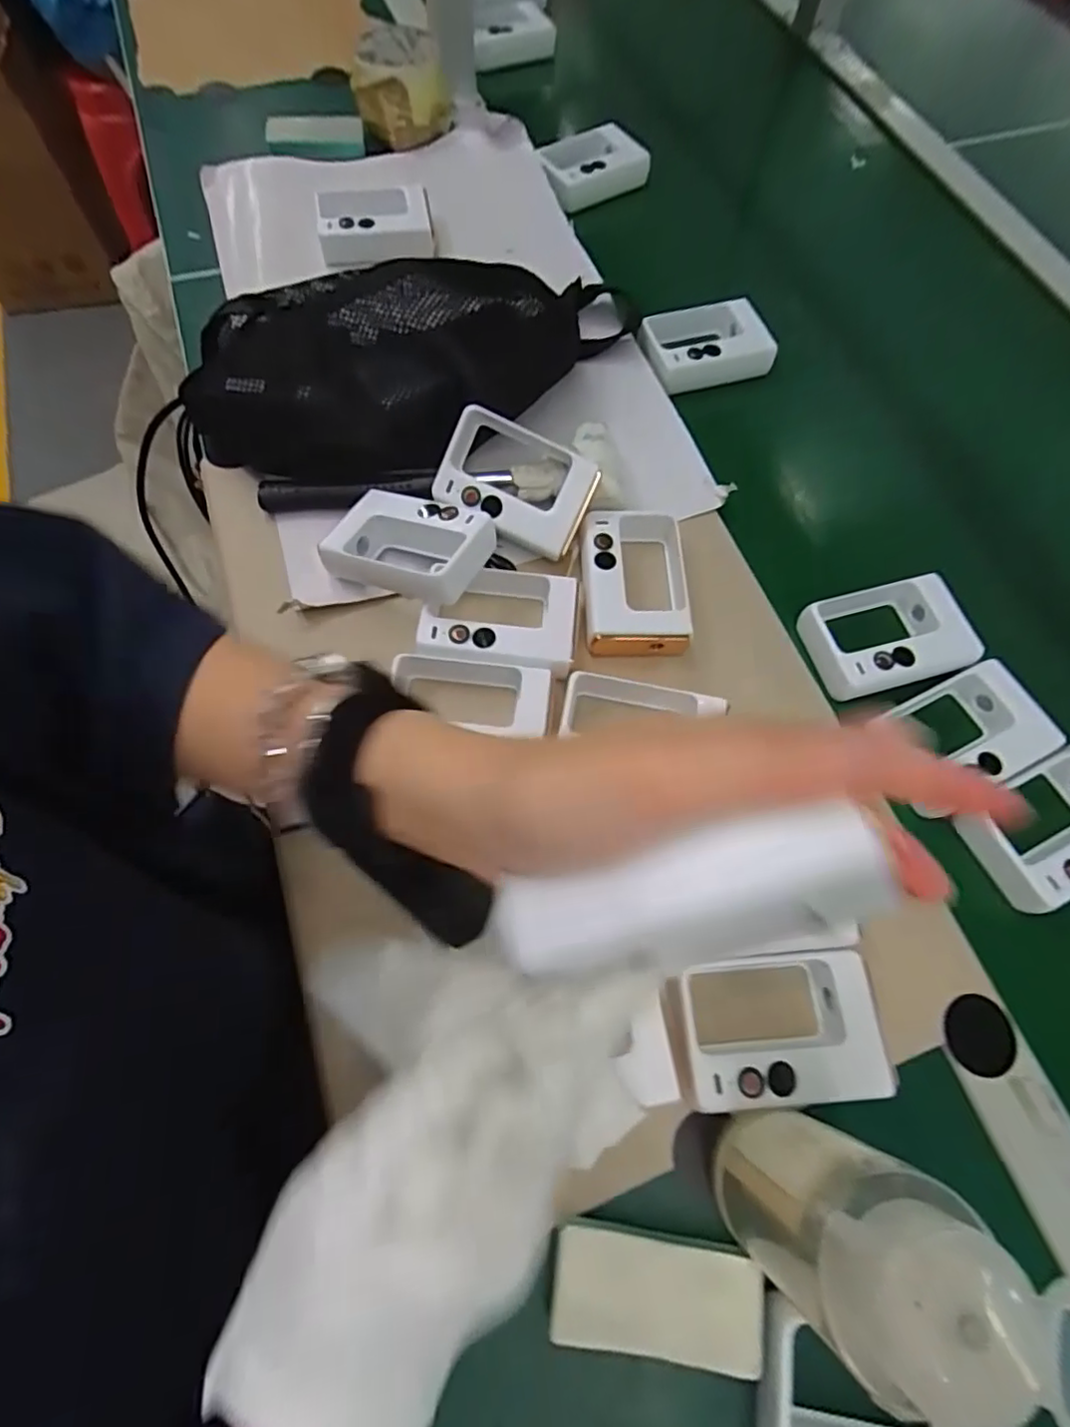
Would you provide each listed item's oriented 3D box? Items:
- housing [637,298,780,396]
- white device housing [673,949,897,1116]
[{"bbox_3d":[0.140,-0.302,0.513,0.099,0.023,0.070,-18,68,-10],"label":"housing"},{"bbox_3d":[0.119,0.156,0.308,0.101,0.021,0.064,-5,67,-5],"label":"white device housing"}]

